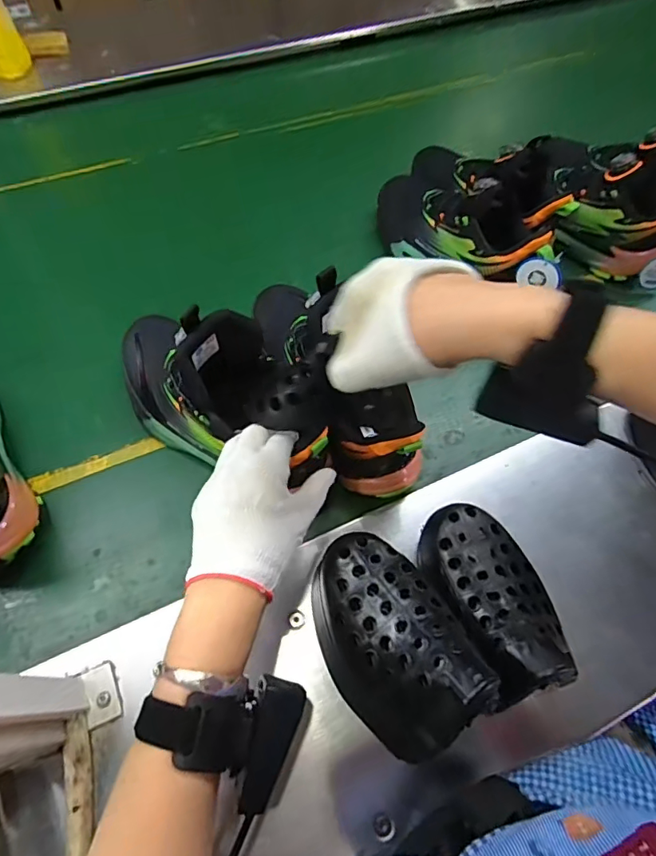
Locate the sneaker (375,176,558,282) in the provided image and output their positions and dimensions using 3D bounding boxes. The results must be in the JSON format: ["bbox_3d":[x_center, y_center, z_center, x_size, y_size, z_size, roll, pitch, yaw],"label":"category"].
[{"bbox_3d":[0.162,-0.255,0.607,0.090,0.102,0.250,-41,52,-23],"label":"sneaker"}]

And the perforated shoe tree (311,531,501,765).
[{"bbox_3d":[0.042,0.147,0.351,0.078,0.099,0.142,-26,66,-16],"label":"perforated shoe tree"}]

